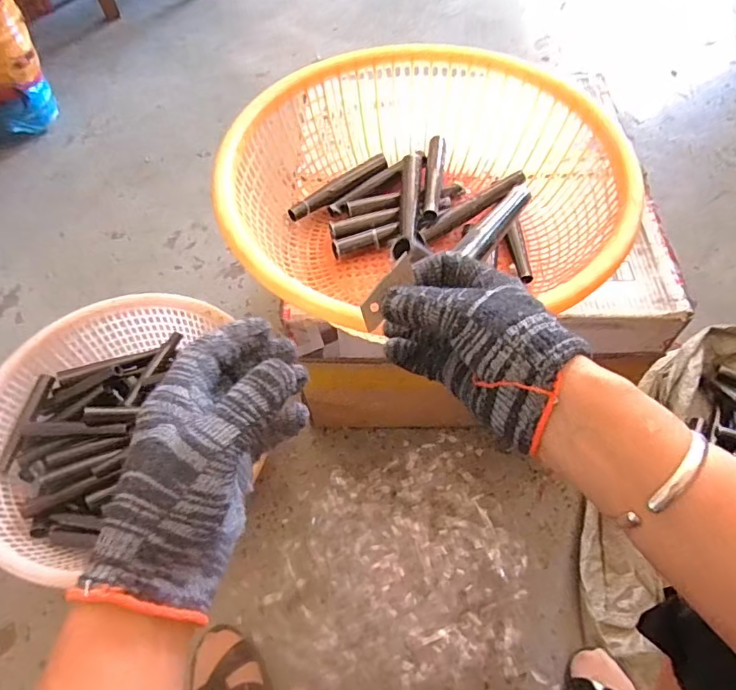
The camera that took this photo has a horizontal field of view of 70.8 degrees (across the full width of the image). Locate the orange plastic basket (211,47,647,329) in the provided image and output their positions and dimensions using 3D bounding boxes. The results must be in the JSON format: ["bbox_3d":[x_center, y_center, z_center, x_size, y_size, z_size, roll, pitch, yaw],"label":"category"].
[{"bbox_3d":[0.056,-0.159,0.565,0.396,0.135,0.379,0,61,2],"label":"orange plastic basket"}]

